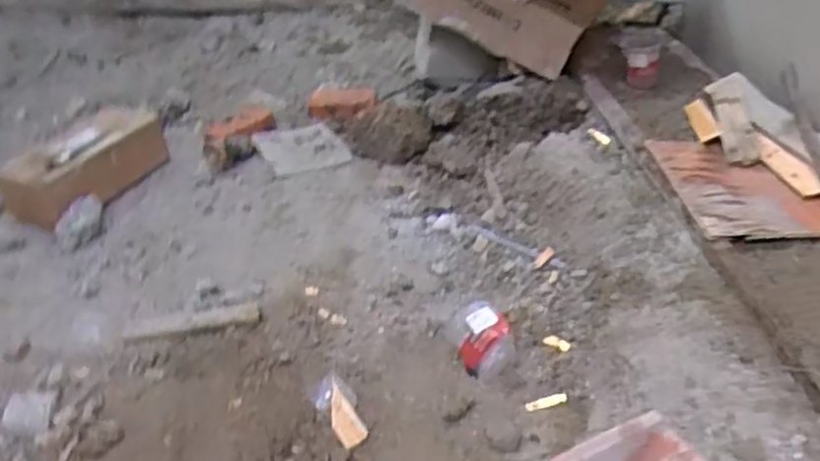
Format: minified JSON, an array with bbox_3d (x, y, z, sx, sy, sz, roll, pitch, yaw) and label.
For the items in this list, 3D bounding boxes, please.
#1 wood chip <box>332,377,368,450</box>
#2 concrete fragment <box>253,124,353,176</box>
[{"bbox_3d":[-0.094,0.253,1.000,0.040,0.004,0.109,-20,36,-24],"label":"wood chip"},{"bbox_3d":[-0.241,-0.187,1.622,0.173,0.014,0.192,-20,36,-23],"label":"concrete fragment"}]

